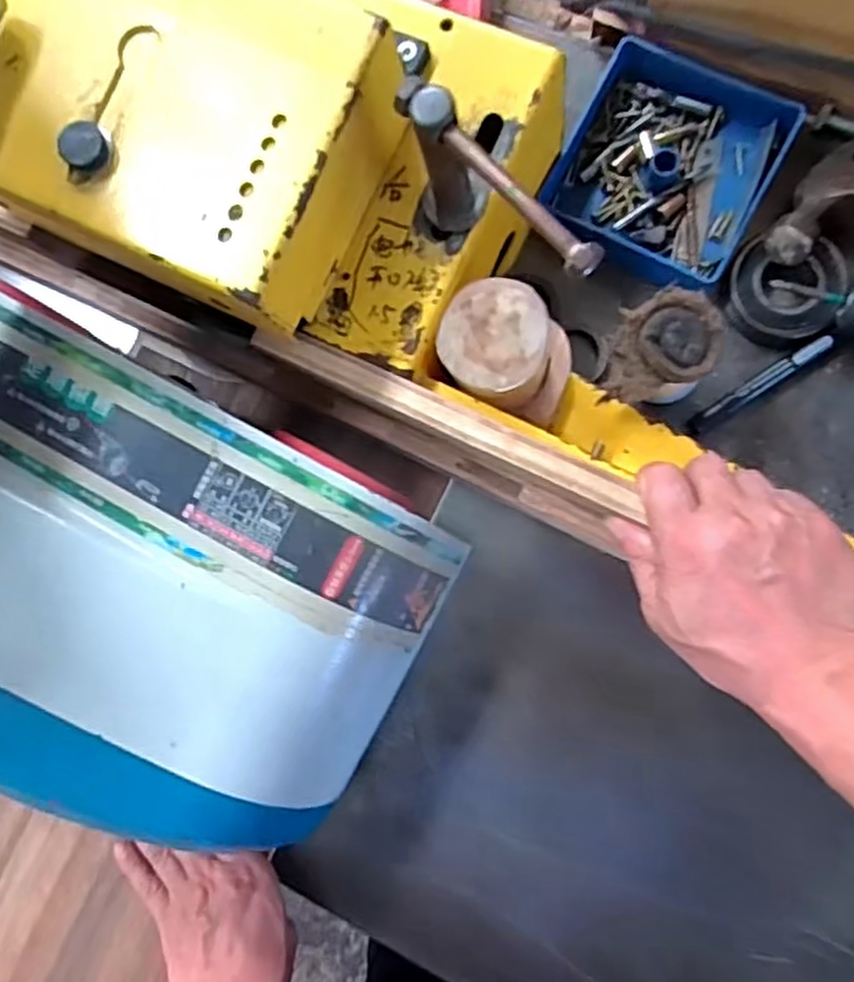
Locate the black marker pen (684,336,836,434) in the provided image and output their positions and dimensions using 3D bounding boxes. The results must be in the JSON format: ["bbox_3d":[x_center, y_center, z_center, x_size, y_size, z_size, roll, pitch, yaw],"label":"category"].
[{"bbox_3d":[0.230,-0.073,0.515,0.108,0.018,0.013,-33,83,4],"label":"black marker pen"}]

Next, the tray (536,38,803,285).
[{"bbox_3d":[0.170,-0.232,0.527,0.141,0.033,0.143,26,90,9],"label":"tray"}]

